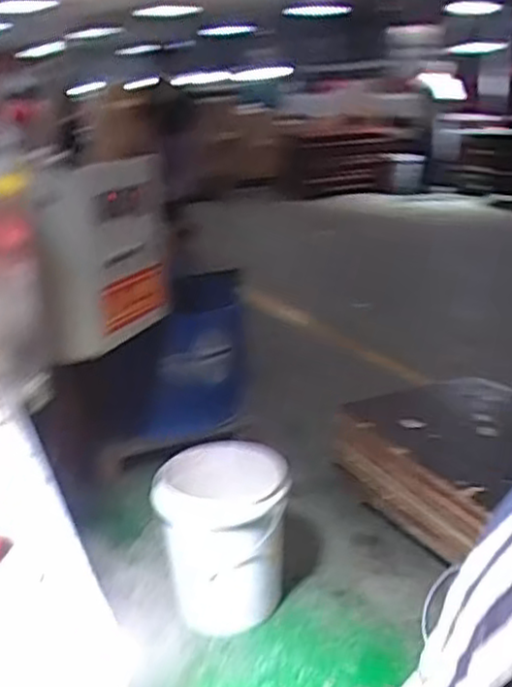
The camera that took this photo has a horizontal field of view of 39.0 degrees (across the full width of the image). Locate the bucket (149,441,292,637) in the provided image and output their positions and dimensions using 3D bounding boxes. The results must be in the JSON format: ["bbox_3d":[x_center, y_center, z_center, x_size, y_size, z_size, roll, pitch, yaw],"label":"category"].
[{"bbox_3d":[-0.086,0.490,1.910,0.328,0.364,0.322,-1,19,0],"label":"bucket"}]

